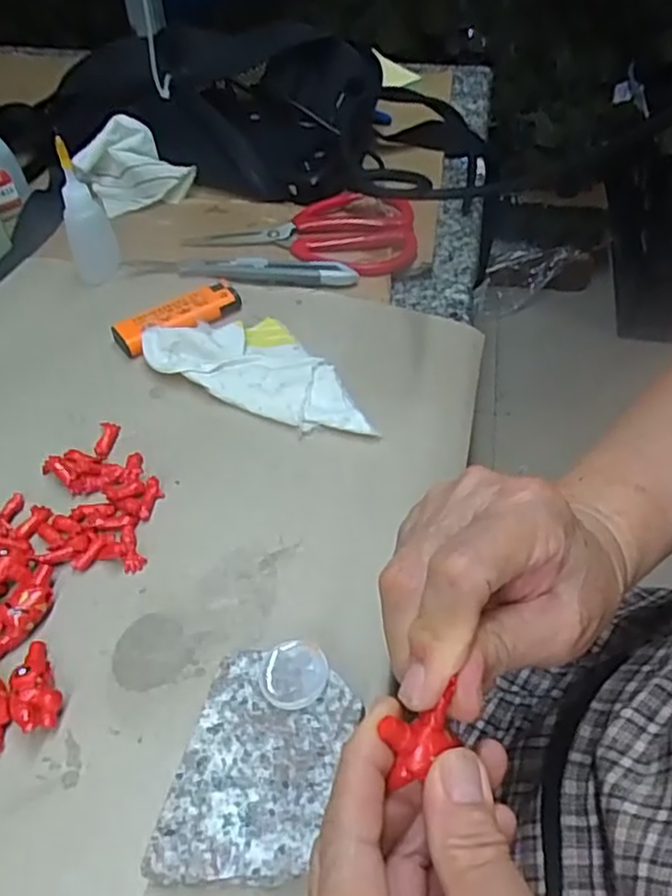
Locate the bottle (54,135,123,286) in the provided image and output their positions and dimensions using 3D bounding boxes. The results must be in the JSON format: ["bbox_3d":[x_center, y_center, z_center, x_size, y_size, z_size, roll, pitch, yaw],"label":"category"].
[{"bbox_3d":[-0.159,-0.145,0.442,0.029,0.089,0.026,-16,50,-12],"label":"bottle"}]

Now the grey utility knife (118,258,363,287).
[{"bbox_3d":[-0.063,-0.120,0.461,0.151,0.012,0.022,3,49,4],"label":"grey utility knife"}]

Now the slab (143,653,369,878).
[{"bbox_3d":[-0.028,0.122,0.259,0.056,0.023,0.078,11,50,11],"label":"slab"}]

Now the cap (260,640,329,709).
[{"bbox_3d":[-0.017,0.089,0.272,0.026,0.004,0.025,-3,54,4],"label":"cap"}]

